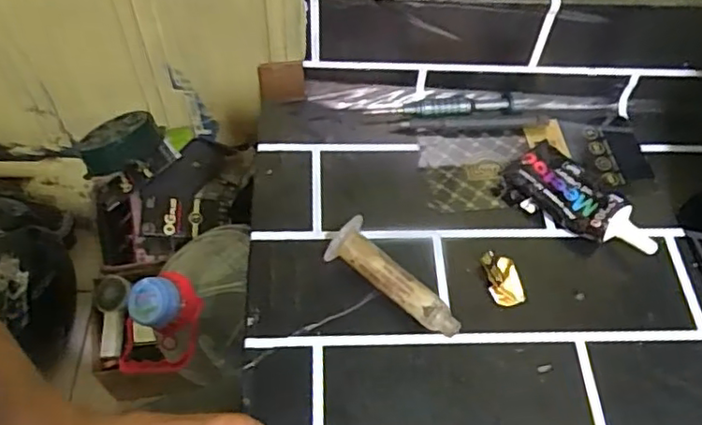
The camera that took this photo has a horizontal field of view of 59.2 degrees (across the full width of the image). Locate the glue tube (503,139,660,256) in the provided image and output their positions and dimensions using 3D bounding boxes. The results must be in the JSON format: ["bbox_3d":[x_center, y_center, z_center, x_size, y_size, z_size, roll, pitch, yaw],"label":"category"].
[{"bbox_3d":[0.150,-0.010,0.400,0.099,0.027,0.047,32,61,18],"label":"glue tube"}]

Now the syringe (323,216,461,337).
[{"bbox_3d":[0.024,0.042,0.359,0.087,0.025,0.025,40,64,22],"label":"syringe"}]

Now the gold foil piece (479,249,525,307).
[{"bbox_3d":[0.091,0.039,0.372,0.019,0.004,0.034,-13,71,0],"label":"gold foil piece"}]

